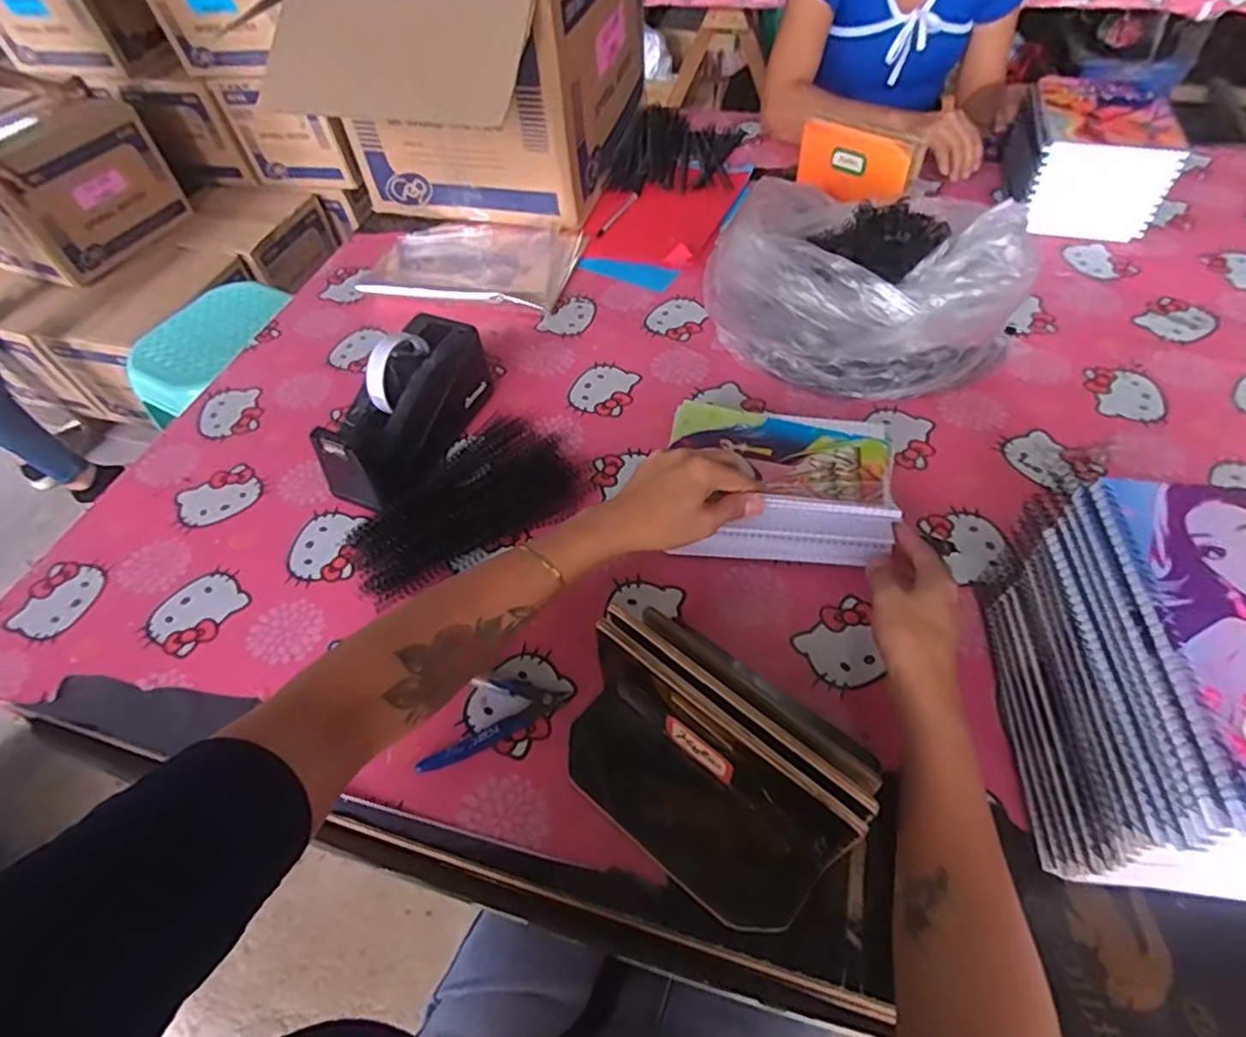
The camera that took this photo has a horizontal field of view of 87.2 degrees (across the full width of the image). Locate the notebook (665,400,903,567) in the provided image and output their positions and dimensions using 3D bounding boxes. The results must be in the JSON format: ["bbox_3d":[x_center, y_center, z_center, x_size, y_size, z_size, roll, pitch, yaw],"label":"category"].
[{"bbox_3d":[0.142,-0.040,0.609,0.195,0.077,0.153,8,54,9],"label":"notebook"}]

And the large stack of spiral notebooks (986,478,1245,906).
[{"bbox_3d":[0.353,0.111,0.405,0.152,0.188,0.195,2,54,5],"label":"large stack of spiral notebooks"}]

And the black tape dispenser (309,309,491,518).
[{"bbox_3d":[-0.223,-0.115,0.659,0.090,0.099,0.204,17,56,15],"label":"black tape dispenser"}]

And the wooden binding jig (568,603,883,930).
[{"bbox_3d":[0.064,0.146,0.441,0.196,0.121,0.156,33,62,25],"label":"wooden binding jig"}]

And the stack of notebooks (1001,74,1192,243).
[{"bbox_3d":[0.616,-0.481,0.872,0.165,0.116,0.218,13,55,13],"label":"stack of notebooks"}]

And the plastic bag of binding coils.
[{"bbox_3d":[0.247,-0.240,0.694,0.305,0.157,0.196,22,57,18],"label":"plastic bag of binding coils"}]

